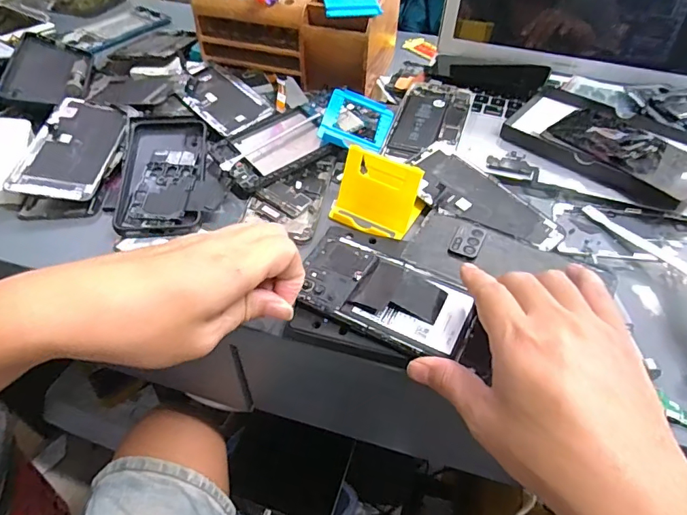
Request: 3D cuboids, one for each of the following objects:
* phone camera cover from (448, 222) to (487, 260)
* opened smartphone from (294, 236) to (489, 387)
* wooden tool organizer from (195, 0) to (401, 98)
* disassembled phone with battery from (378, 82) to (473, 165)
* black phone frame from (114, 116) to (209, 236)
[{"bbox_3d":[0.104,-0.015,0.392,0.025,0.005,0.039,20,51,16],"label":"phone camera cover"},{"bbox_3d":[0.037,0.031,0.342,0.150,0.008,0.071,27,53,21],"label":"opened smartphone"},{"bbox_3d":[-0.050,-0.290,0.576,0.212,0.088,0.141,15,49,13],"label":"wooden tool organizer"},{"bbox_3d":[0.095,-0.149,0.512,0.072,0.009,0.152,14,49,12],"label":"disassembled phone with battery"},{"bbox_3d":[-0.172,-0.084,0.451,0.076,0.014,0.168,-7,48,-7],"label":"black phone frame"}]

